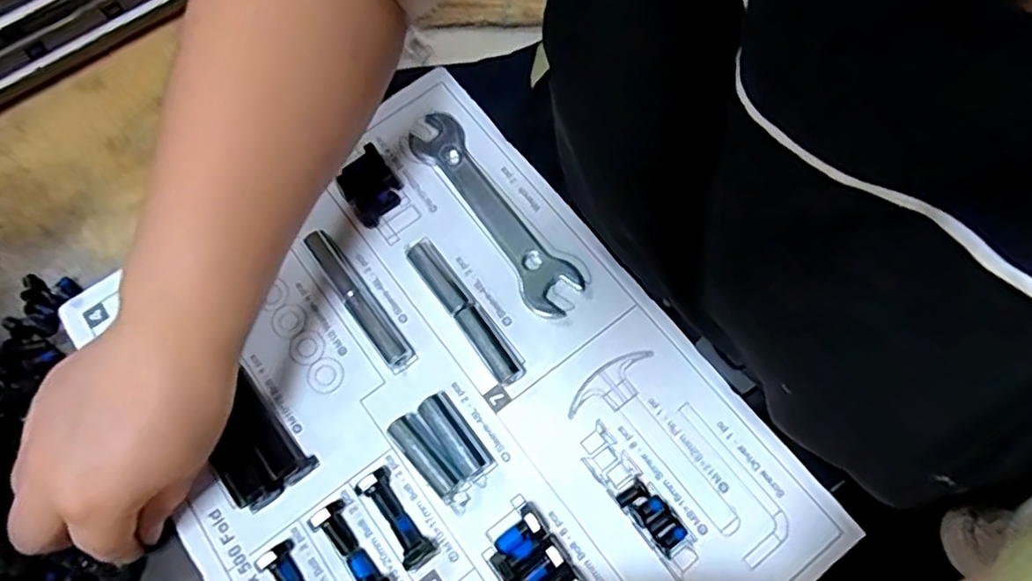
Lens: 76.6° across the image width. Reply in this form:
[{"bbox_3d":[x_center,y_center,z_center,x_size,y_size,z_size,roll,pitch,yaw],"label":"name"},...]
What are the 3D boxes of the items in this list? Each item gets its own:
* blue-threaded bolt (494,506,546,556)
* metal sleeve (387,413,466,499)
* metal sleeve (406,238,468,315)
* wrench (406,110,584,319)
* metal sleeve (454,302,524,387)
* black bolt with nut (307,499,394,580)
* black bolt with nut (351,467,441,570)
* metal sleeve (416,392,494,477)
[{"bbox_3d":[0.001,0.122,0.329,0.027,0.016,0.017,-36,73,-10],"label":"blue-threaded bolt"},{"bbox_3d":[-0.048,0.088,0.346,0.017,0.013,0.048,-41,74,-11],"label":"metal sleeve"},{"bbox_3d":[-0.046,-0.008,0.382,0.016,0.013,0.053,-34,72,-9],"label":"metal sleeve"},{"bbox_3d":[-0.015,-0.050,0.396,0.034,0.009,0.152,-34,72,-9],"label":"wrench"},{"bbox_3d":[-0.015,0.030,0.364,0.016,0.016,0.051,-35,73,-9],"label":"metal sleeve"},{"bbox_3d":[-0.085,0.132,0.330,0.017,0.016,0.055,-37,73,-10],"label":"black bolt with nut"},{"bbox_3d":[-0.061,0.117,0.335,0.018,0.015,0.051,-36,73,-10],"label":"black bolt with nut"},{"bbox_3d":[-0.033,0.076,0.349,0.018,0.014,0.049,-38,73,-10],"label":"metal sleeve"}]

